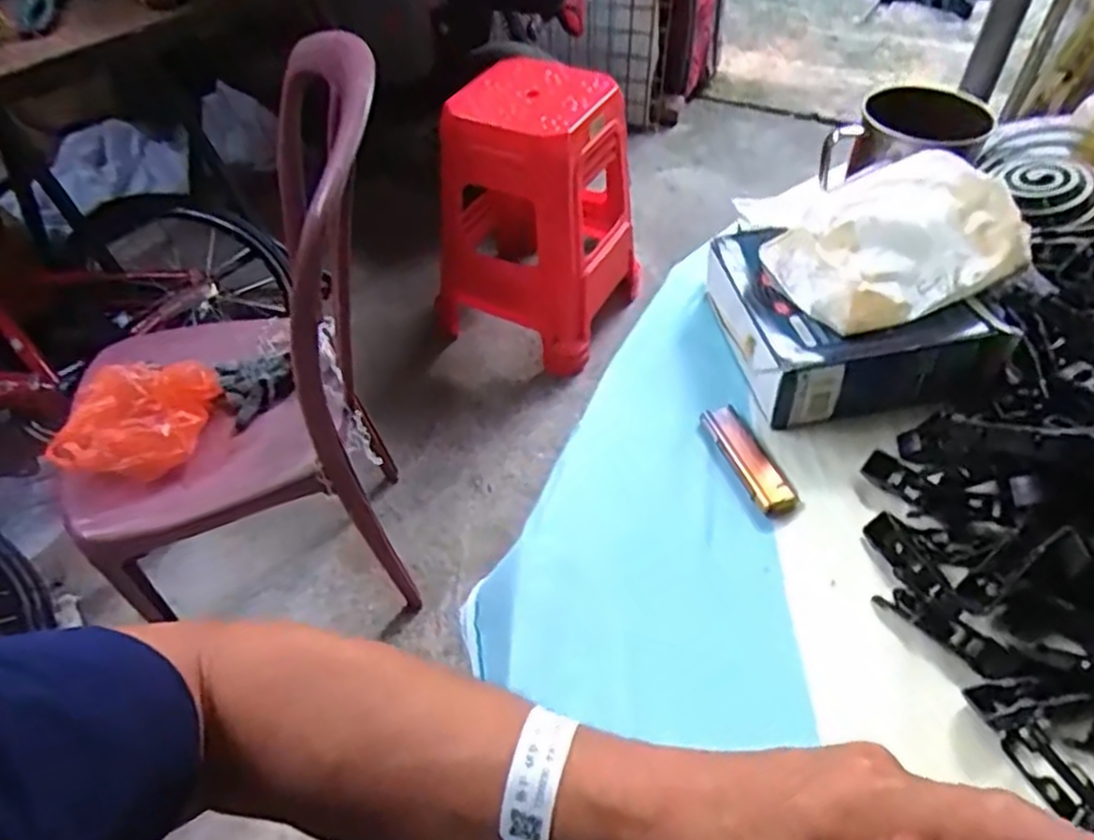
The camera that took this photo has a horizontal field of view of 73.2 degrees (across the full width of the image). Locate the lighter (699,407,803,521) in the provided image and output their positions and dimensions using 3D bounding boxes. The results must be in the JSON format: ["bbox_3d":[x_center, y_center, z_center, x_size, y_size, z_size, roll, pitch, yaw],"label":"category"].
[{"bbox_3d":[0.123,0.022,0.444,0.024,0.010,0.079,-17,51,-11],"label":"lighter"}]

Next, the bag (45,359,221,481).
[{"bbox_3d":[-0.544,-0.008,0.973,0.173,0.060,0.155,-1,50,2],"label":"bag"}]

